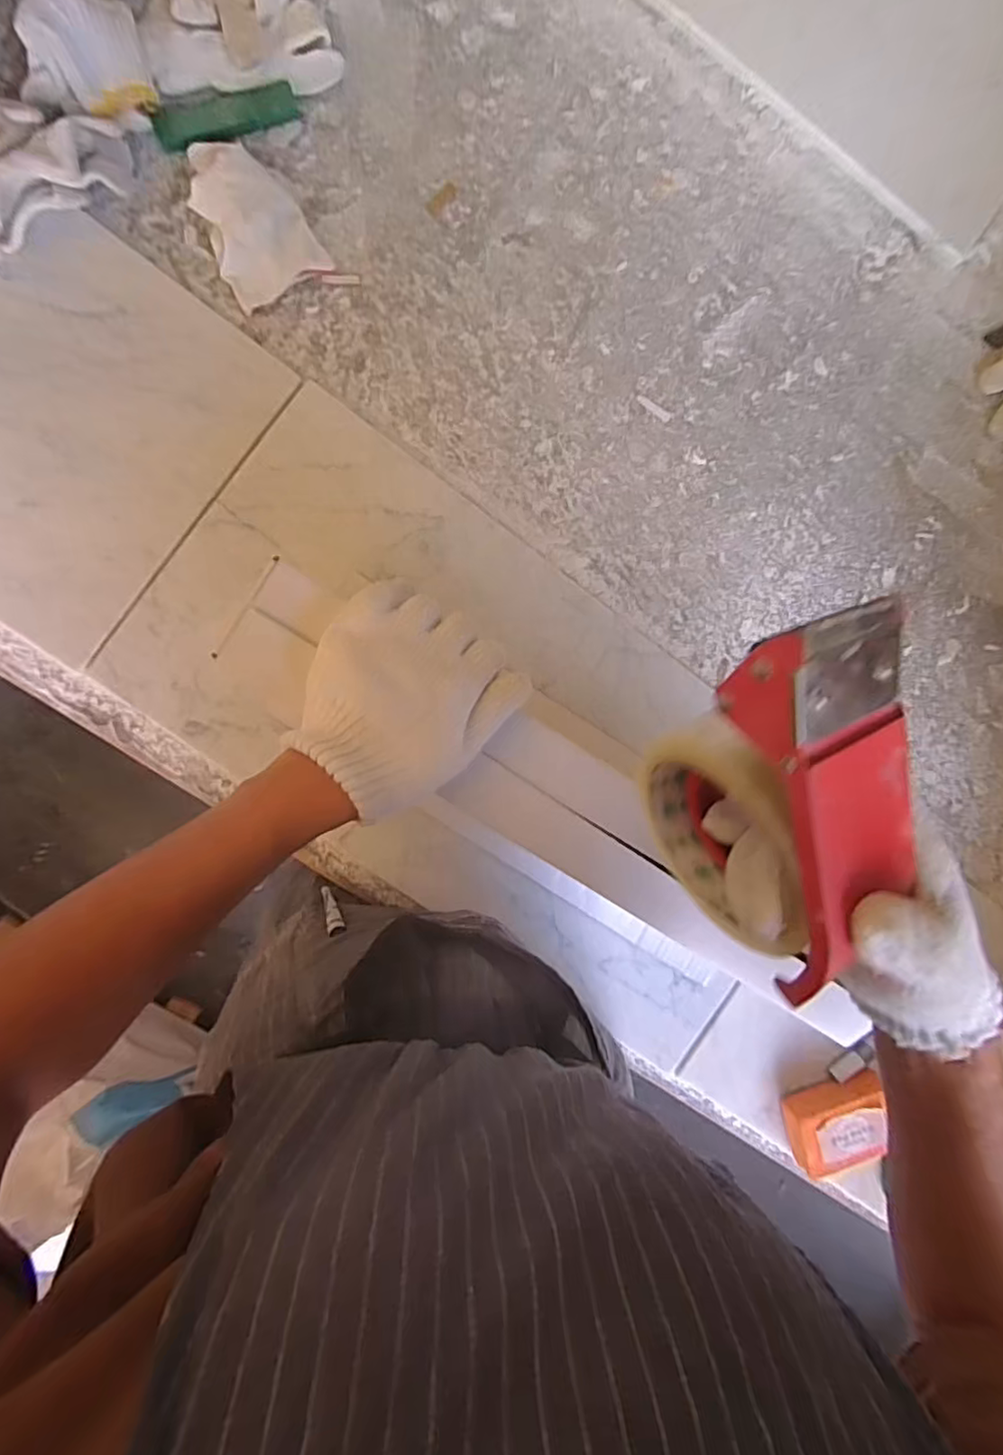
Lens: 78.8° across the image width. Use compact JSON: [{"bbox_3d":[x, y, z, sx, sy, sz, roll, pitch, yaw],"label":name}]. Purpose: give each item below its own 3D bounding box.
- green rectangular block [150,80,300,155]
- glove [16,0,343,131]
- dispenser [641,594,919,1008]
[{"bbox_3d":[-0.220,-0.491,0.492,0.112,0.007,0.034,-18,93,-6],"label":"green rectangular block"},{"bbox_3d":[-0.252,-0.539,0.466,0.233,0.062,0.100,-21,93,-6],"label":"glove"},{"bbox_3d":[0.114,0.028,0.247,0.073,0.108,0.128,-20,93,-6],"label":"dispenser"}]

